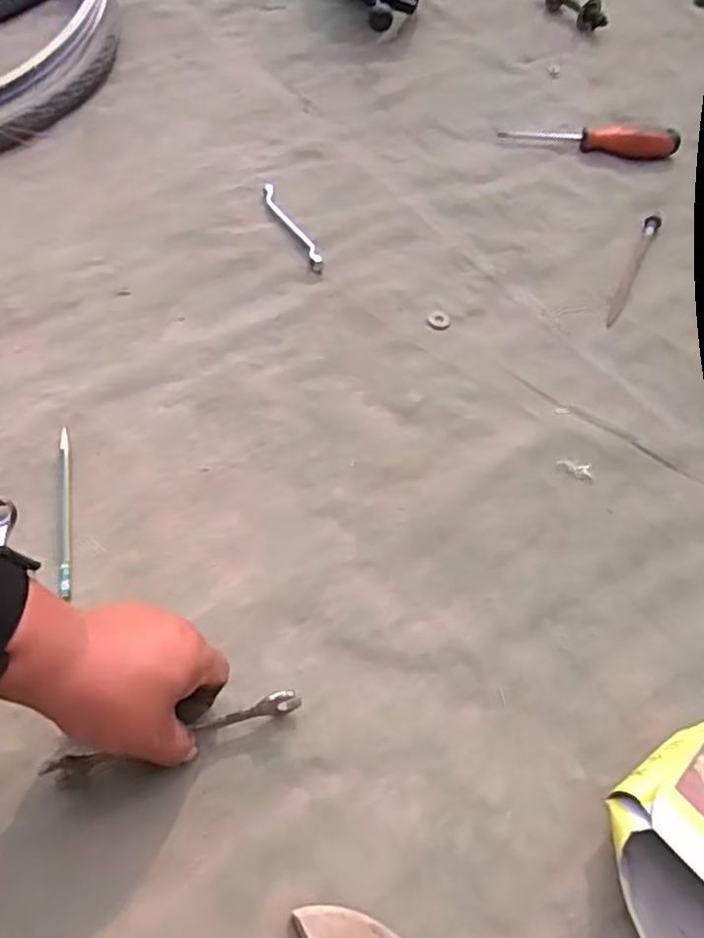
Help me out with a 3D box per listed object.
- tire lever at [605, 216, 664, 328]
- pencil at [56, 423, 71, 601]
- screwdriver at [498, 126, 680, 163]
[{"bbox_3d":[0.279,-0.198,0.694,0.015,0.020,0.153,25,61,14],"label":"tire lever"},{"bbox_3d":[-0.228,0.033,0.550,0.013,0.009,0.149,-12,59,-7],"label":"pencil"},{"bbox_3d":[0.269,-0.379,0.790,0.189,0.032,0.027,14,59,9],"label":"screwdriver"}]

